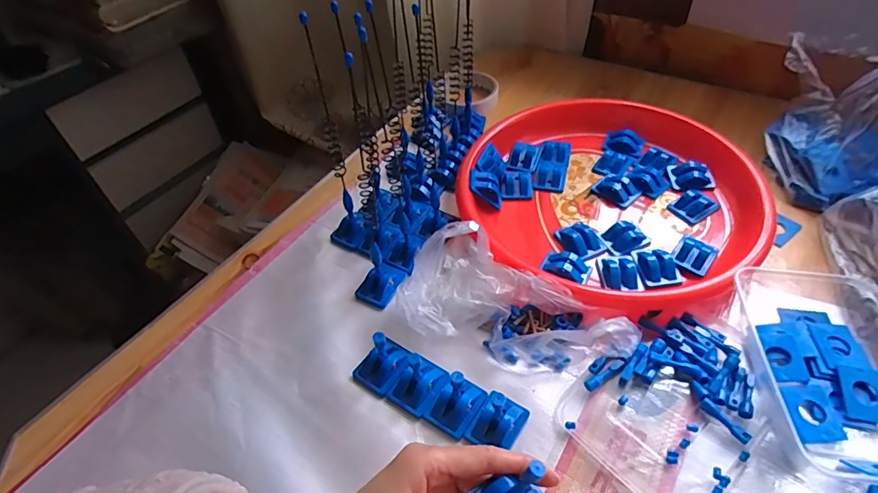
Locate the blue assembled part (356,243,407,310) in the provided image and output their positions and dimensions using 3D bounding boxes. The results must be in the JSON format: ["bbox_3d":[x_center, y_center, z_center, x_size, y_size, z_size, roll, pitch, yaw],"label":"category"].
[{"bbox_3d":[-0.055,0.023,0.449,0.032,0.044,0.044,24,53,24],"label":"blue assembled part"}]

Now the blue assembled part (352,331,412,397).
[{"bbox_3d":[-0.047,0.090,0.391,0.034,0.038,0.039,28,55,27],"label":"blue assembled part"}]

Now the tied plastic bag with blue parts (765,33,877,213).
[{"bbox_3d":[0.413,-0.134,0.474,0.170,0.147,0.139,28,55,27],"label":"tied plastic bag with blue parts"}]

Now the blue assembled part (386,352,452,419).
[{"bbox_3d":[-0.018,0.101,0.384,0.036,0.041,0.043,27,55,26],"label":"blue assembled part"}]

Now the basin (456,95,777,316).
[{"bbox_3d":[0.173,-0.064,0.512,0.281,0.054,0.302,-2,47,3],"label":"basin"}]

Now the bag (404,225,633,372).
[{"bbox_3d":[0.066,0.042,0.406,0.181,0.065,0.104,20,52,21],"label":"bag"}]

